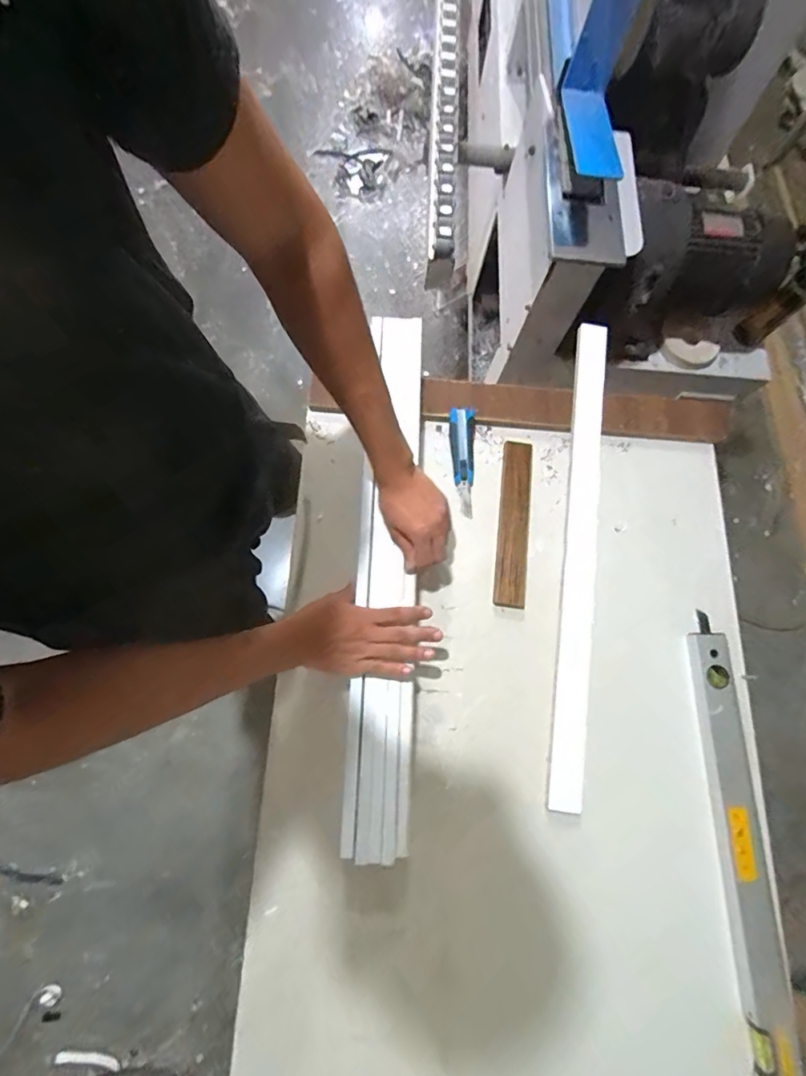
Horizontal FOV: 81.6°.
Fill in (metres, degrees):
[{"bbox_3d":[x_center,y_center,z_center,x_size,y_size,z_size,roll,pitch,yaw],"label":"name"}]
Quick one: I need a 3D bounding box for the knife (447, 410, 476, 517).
[{"bbox_3d":[0.096,-0.120,0.748,0.037,0.023,0.171,-3,87,-3],"label":"knife"}]

